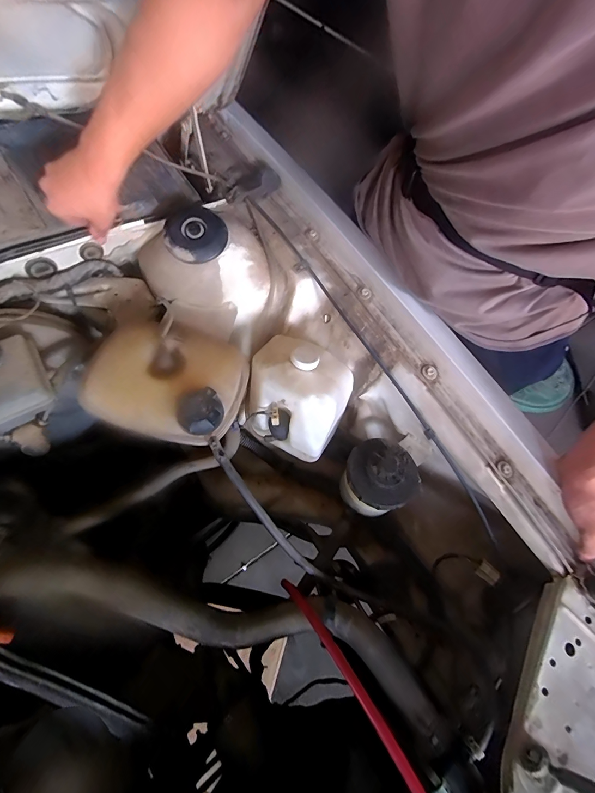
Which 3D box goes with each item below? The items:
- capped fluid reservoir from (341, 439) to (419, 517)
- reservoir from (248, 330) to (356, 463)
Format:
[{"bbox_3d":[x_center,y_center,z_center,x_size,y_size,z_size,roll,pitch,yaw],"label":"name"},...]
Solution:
[{"bbox_3d":[0.122,0.124,0.531,0.100,0.093,0.099,-30,68,-19],"label":"capped fluid reservoir"},{"bbox_3d":[-0.002,-0.004,0.536,0.141,0.147,0.124,28,63,10],"label":"reservoir"}]

